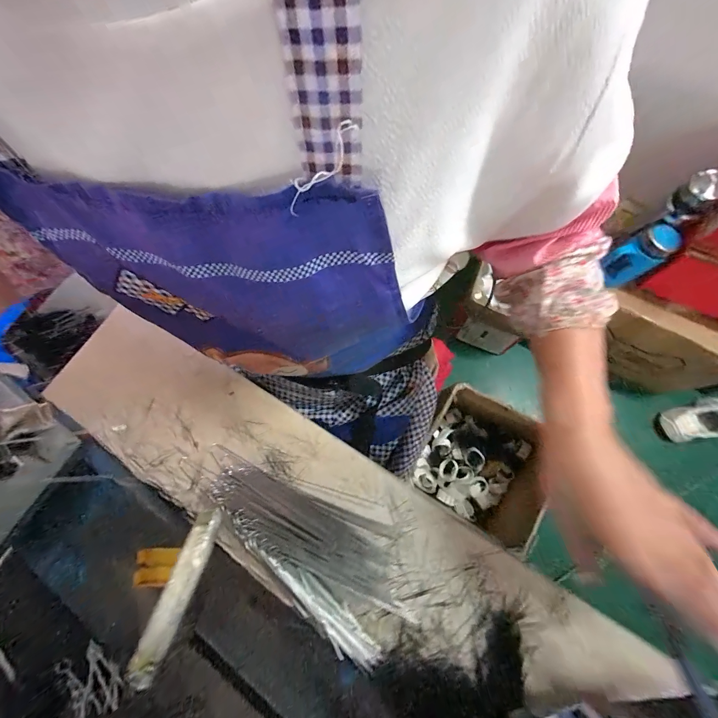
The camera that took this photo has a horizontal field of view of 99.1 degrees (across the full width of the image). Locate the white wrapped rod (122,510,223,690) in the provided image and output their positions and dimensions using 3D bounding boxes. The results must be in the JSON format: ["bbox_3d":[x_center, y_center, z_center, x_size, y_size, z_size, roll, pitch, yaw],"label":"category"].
[{"bbox_3d":[-0.119,0.152,0.205,0.018,0.011,0.094,8,51,6],"label":"white wrapped rod"}]

